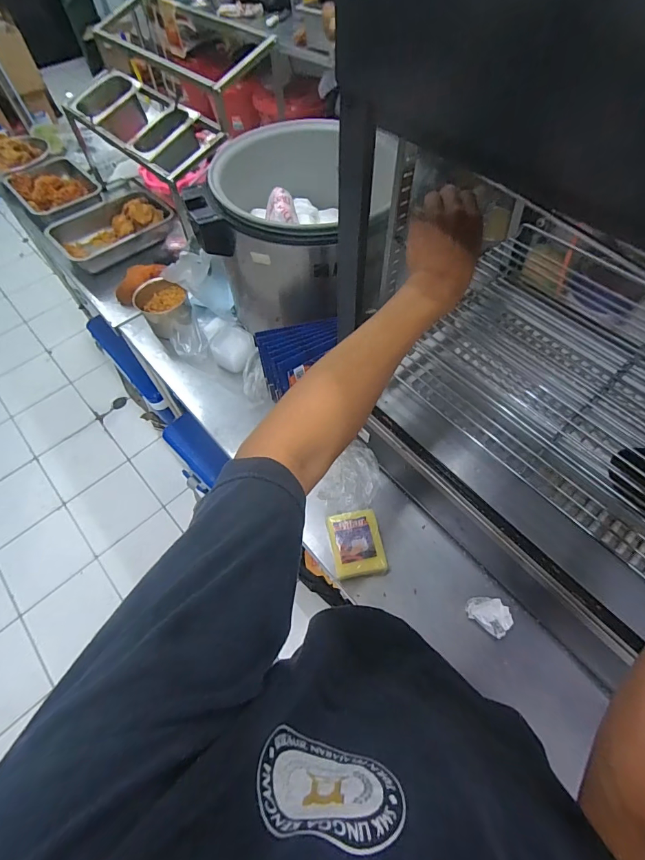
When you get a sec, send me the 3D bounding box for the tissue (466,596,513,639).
[{"bbox_3d":[0.252,0.280,0.599,0.065,0.035,0.048,36,67,21],"label":"tissue"}]

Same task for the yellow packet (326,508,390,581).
[{"bbox_3d":[0.056,0.193,0.662,0.088,0.036,0.106,-9,59,-3],"label":"yellow packet"}]

